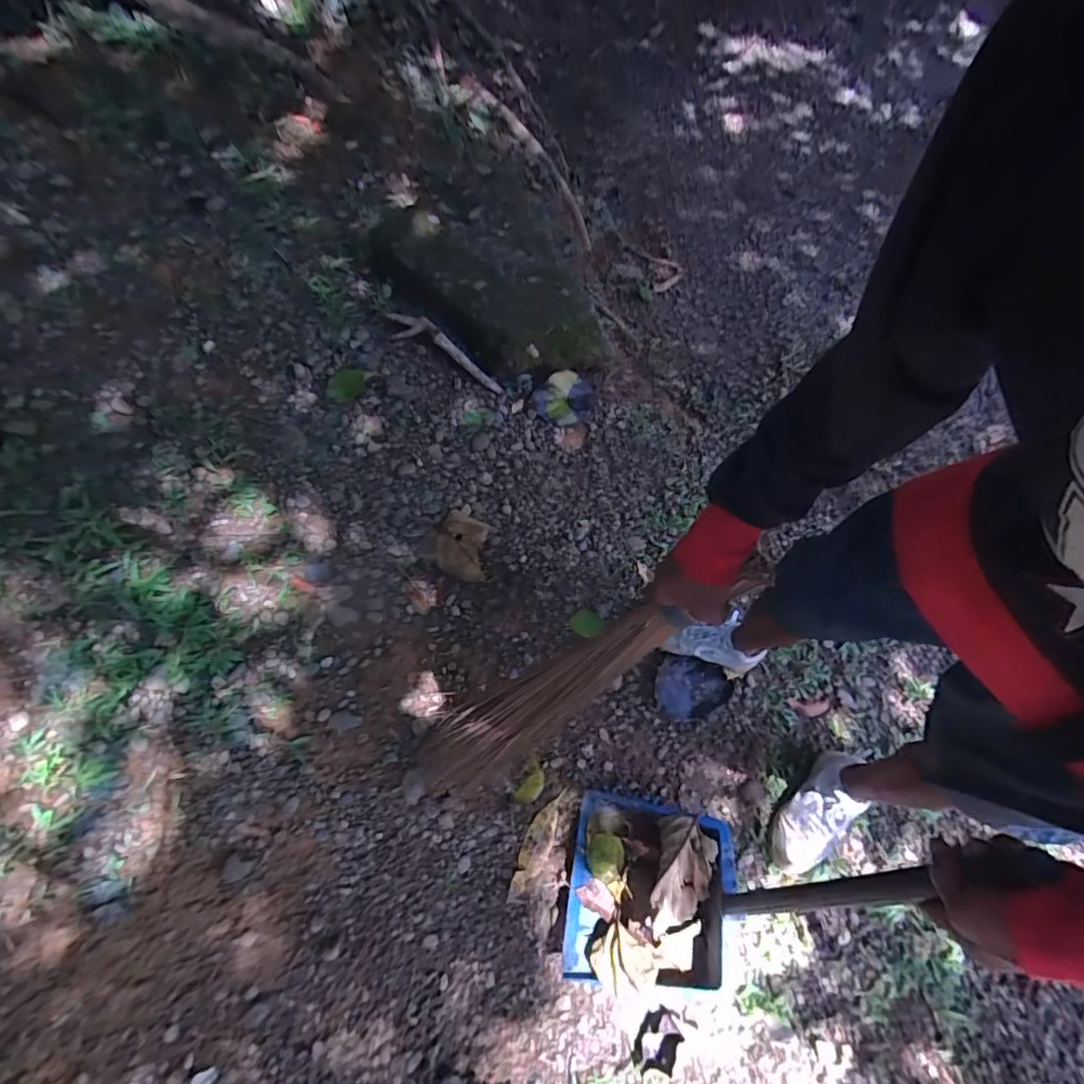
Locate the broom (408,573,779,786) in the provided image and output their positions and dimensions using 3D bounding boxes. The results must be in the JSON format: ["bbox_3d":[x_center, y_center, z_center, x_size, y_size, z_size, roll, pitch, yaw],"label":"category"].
[{"bbox_3d":[0.004,0.216,0.730,0.062,0.700,0.104,-11,65,-52],"label":"broom"}]

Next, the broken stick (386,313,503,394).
[{"bbox_3d":[-0.223,-0.438,1.199,0.310,0.048,0.067,34,73,-6],"label":"broken stick"}]

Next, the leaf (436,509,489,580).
[{"bbox_3d":[-0.166,0.005,1.079,0.098,0.029,0.145,4,71,-1],"label":"leaf"}]

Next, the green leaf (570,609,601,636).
[{"bbox_3d":[0.093,0.169,1.089,0.058,0.013,0.057,1,71,-2],"label":"green leaf"}]

